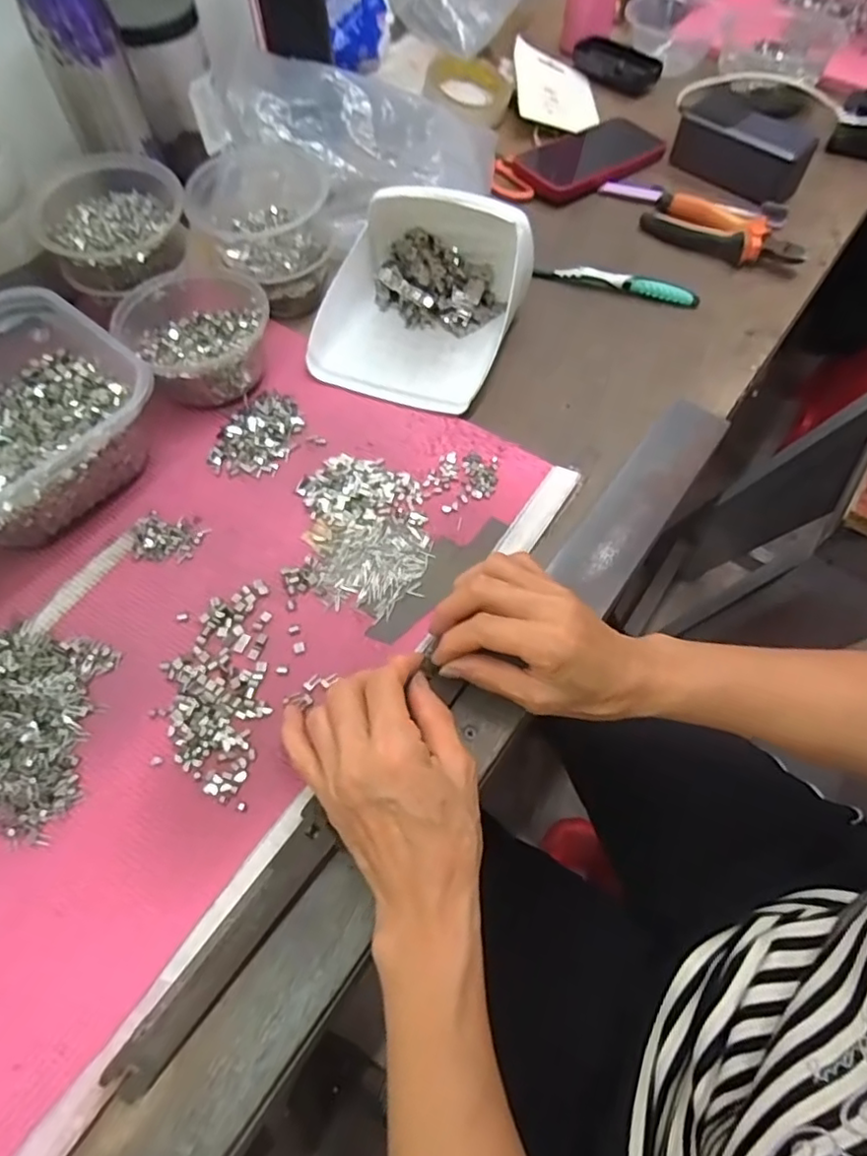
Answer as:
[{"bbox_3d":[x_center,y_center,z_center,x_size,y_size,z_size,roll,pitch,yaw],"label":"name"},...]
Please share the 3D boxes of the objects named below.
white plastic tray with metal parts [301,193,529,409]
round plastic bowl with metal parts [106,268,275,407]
[{"bbox_3d":[-0.010,-0.236,0.500,0.160,0.079,0.173,14,62,9],"label":"white plastic tray with metal parts"},{"bbox_3d":[-0.187,-0.199,0.494,0.109,0.037,0.130,-36,66,-17],"label":"round plastic bowl with metal parts"}]

